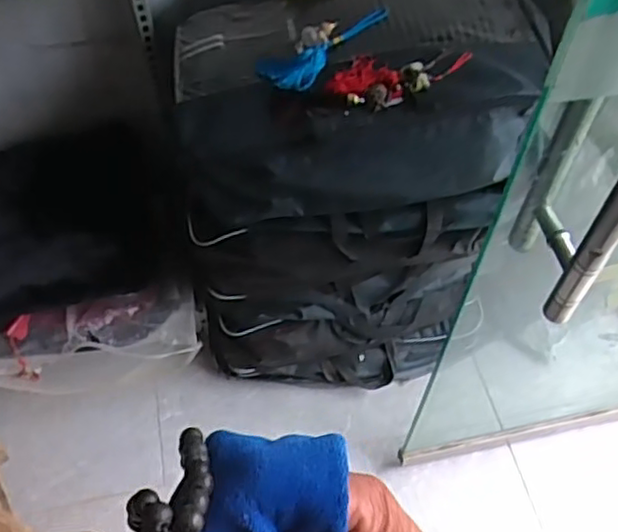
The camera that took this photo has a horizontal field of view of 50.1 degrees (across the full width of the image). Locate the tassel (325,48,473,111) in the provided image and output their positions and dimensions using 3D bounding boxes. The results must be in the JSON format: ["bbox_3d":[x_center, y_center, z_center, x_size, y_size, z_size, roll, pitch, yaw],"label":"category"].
[{"bbox_3d":[0.149,-0.316,1.100,0.237,0.032,0.086,-6,55,11],"label":"tassel"}]

